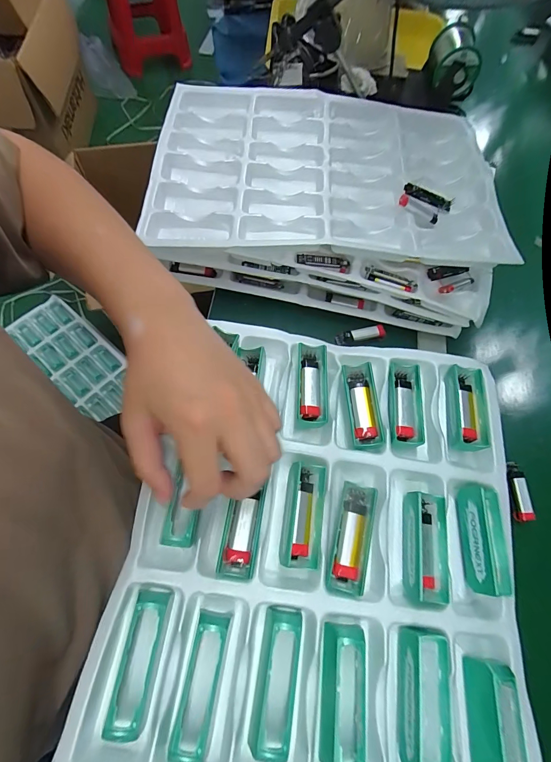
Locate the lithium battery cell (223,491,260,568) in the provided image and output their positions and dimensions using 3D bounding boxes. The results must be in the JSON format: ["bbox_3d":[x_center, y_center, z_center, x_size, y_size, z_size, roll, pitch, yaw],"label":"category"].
[{"bbox_3d":[-0.026,0.117,0.270,0.019,0.007,0.053,8,64,1],"label":"lithium battery cell"}]

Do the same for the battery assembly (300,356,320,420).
[{"bbox_3d":[0.032,0.006,0.325,0.017,0.015,0.068,2,68,-3],"label":"battery assembly"}]

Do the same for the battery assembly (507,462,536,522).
[{"bbox_3d":[0.291,0.131,0.413,0.020,0.015,0.068,3,68,-3],"label":"battery assembly"}]

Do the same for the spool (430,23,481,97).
[{"bbox_3d":[0.287,-0.506,0.548,0.074,0.061,0.099,9,68,0],"label":"spool"}]

